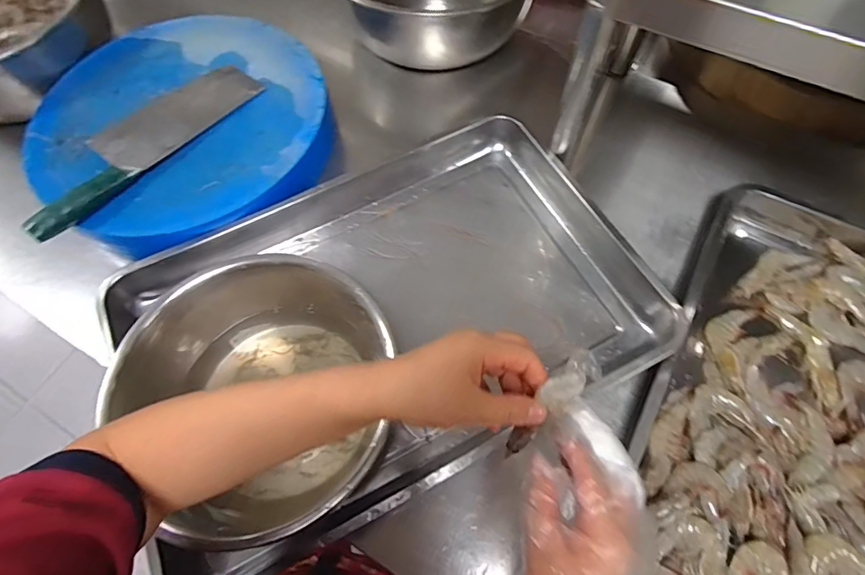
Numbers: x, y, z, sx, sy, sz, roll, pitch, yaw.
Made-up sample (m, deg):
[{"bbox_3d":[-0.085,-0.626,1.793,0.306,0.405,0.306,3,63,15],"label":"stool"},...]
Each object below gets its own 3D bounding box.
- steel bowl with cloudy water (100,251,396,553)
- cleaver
[{"bbox_3d":[-0.170,0.109,0.503,0.260,0.110,0.271,-42,70,-16],"label":"steel bowl with cloudy water"},{"bbox_3d":[-0.395,-0.206,0.633,0.108,0.034,0.340,37,71,18],"label":"cleaver"}]

